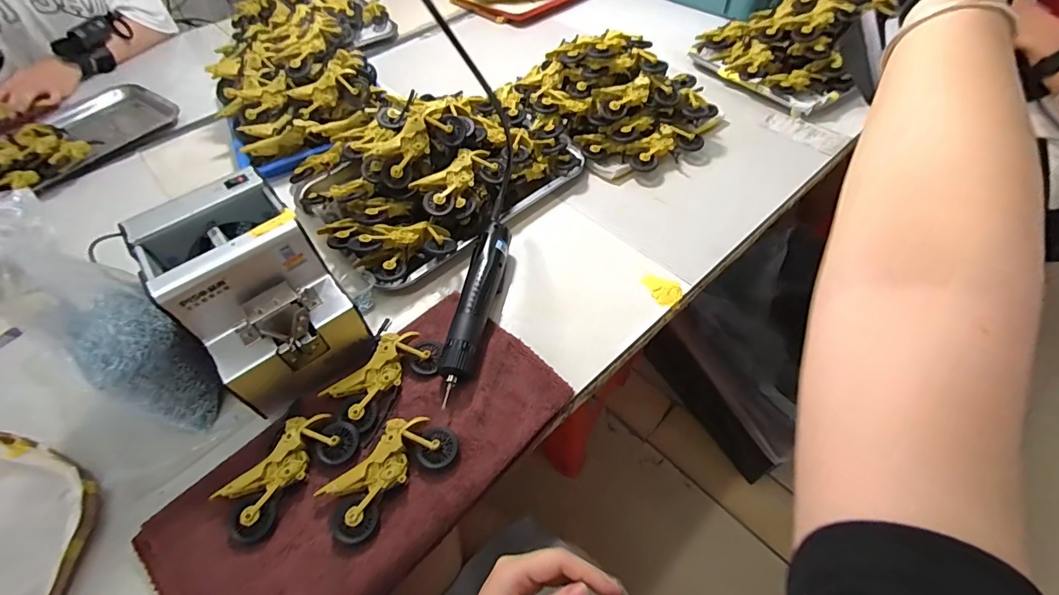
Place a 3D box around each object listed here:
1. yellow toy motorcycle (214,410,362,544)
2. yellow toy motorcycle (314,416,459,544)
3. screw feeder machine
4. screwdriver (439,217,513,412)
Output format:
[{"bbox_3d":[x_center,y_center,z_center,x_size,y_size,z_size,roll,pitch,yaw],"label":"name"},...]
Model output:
[{"bbox_3d":[-0.213,0.151,0.397,0.058,0.021,0.114,33,62,25],"label":"yellow toy motorcycle"},{"bbox_3d":[-0.123,0.151,0.395,0.116,0.019,0.060,-38,60,-23],"label":"yellow toy motorcycle"},{"bbox_3d":[-0.264,-0.010,0.439,0.126,0.125,0.173,-34,59,-21],"label":"screw feeder machine"},{"bbox_3d":[-0.057,0.005,0.489,0.036,0.034,0.217,7,54,8],"label":"screwdriver"}]

